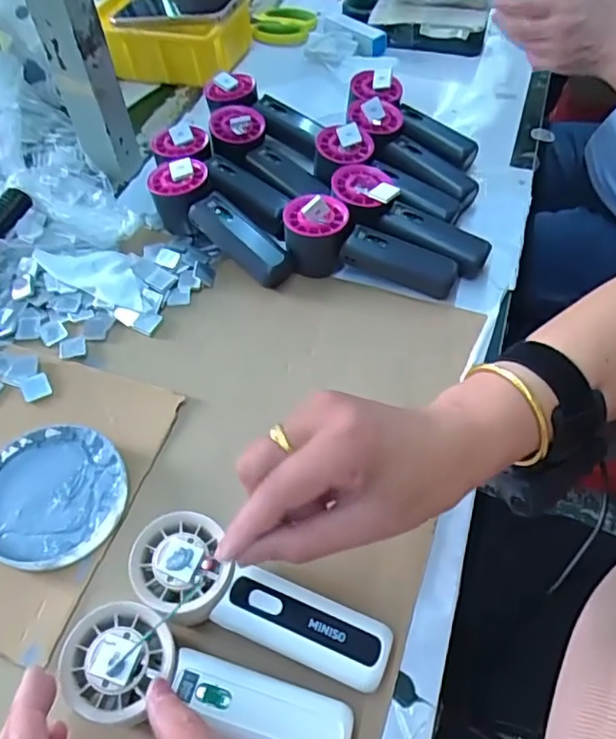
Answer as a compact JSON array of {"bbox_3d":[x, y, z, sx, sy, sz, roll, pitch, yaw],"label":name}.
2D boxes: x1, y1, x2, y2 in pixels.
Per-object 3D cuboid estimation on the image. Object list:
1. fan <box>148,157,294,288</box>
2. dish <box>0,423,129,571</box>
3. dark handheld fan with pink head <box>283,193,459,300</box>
[{"bbox_3d":[-0.080,-0.141,0.539,0.160,0.055,0.057,31,61,20],"label":"fan"},{"bbox_3d":[-0.178,0.087,0.403,0.100,0.016,0.099,0,55,-1],"label":"dish"},{"bbox_3d":[0.055,-0.112,0.520,0.155,0.058,0.055,11,56,8],"label":"dark handheld fan with pink head"}]

